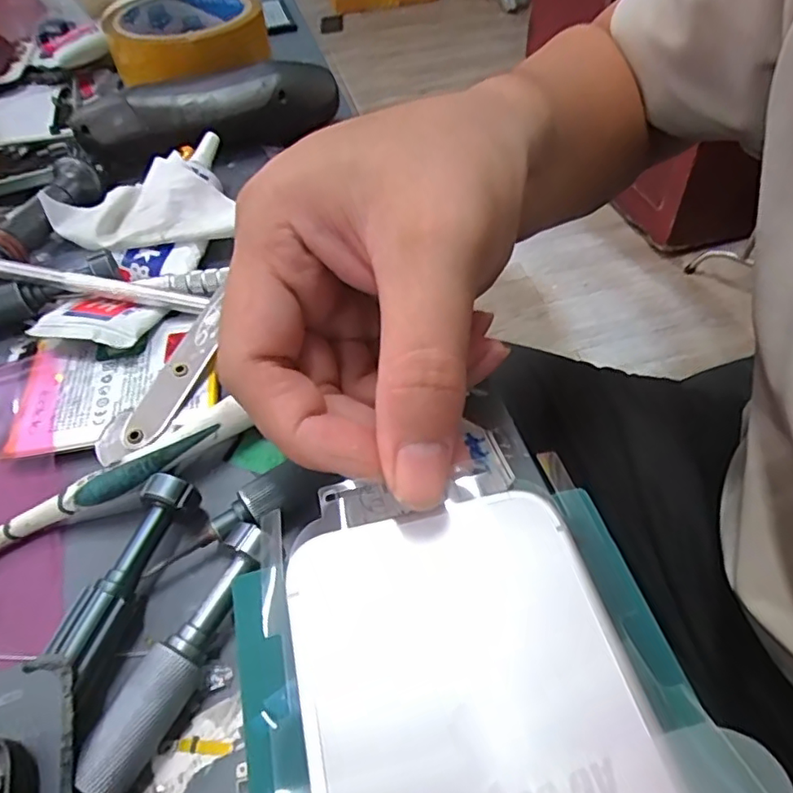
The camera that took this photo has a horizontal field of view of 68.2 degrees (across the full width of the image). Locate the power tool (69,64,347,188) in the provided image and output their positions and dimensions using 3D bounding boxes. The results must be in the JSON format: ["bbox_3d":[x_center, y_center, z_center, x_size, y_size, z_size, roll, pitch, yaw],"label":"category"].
[{"bbox_3d":[-0.104,-0.159,0.325,0.138,0.031,0.037,-20,52,-14],"label":"power tool"}]

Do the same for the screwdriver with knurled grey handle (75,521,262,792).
[{"bbox_3d":[-0.057,0.070,0.162,0.012,0.014,0.073,20,53,14],"label":"screwdriver with knurled grey handle"}]

